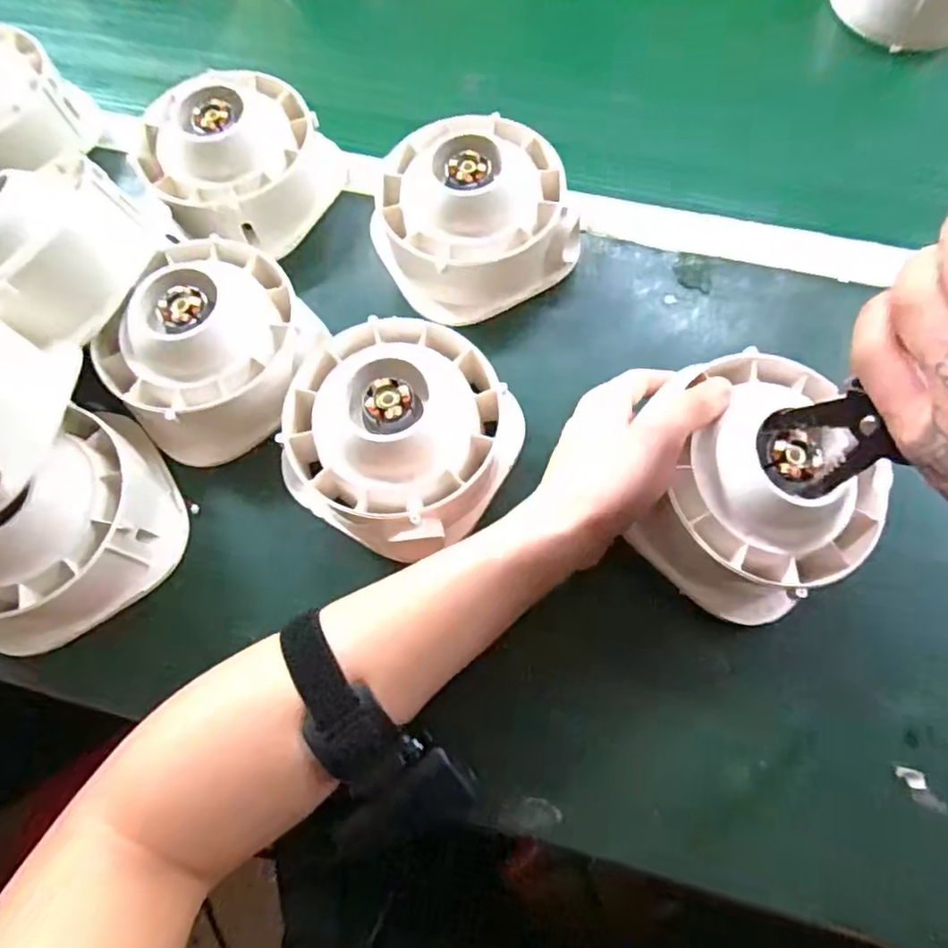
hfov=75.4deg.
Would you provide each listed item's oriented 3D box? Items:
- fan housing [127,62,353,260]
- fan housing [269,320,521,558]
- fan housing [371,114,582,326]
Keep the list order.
[{"bbox_3d":[-0.179,-0.242,0.464,0.129,0.068,0.127,-1,71,2],"label":"fan housing"},{"bbox_3d":[-0.046,-0.027,0.372,0.136,0.062,0.128,-1,71,2],"label":"fan housing"},{"bbox_3d":[-0.001,-0.190,0.441,0.138,0.076,0.136,-1,71,2],"label":"fan housing"}]

